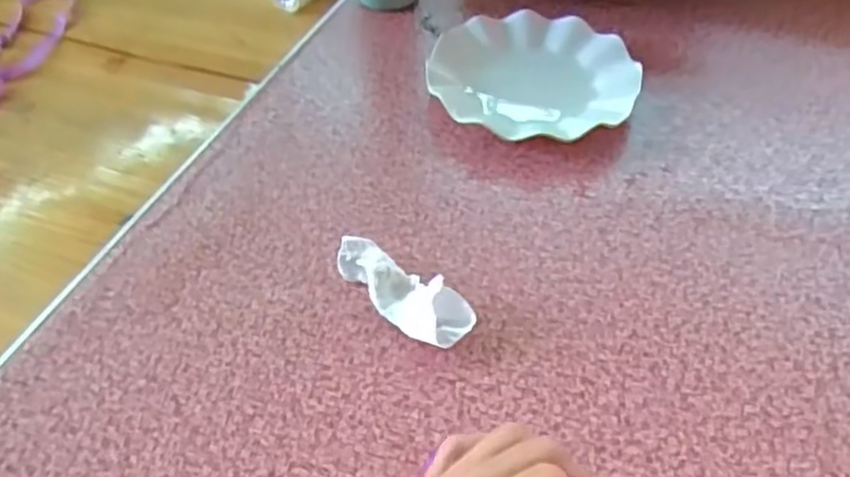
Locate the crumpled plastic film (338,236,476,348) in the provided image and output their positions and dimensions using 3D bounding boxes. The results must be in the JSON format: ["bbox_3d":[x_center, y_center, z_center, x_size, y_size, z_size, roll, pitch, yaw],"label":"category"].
[{"bbox_3d":[-0.015,0.035,0.465,0.106,0.024,0.038,35,58,28],"label":"crumpled plastic film"}]

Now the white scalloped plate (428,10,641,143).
[{"bbox_3d":[0.099,-0.143,0.619,0.171,0.029,0.178,-1,48,1],"label":"white scalloped plate"}]

